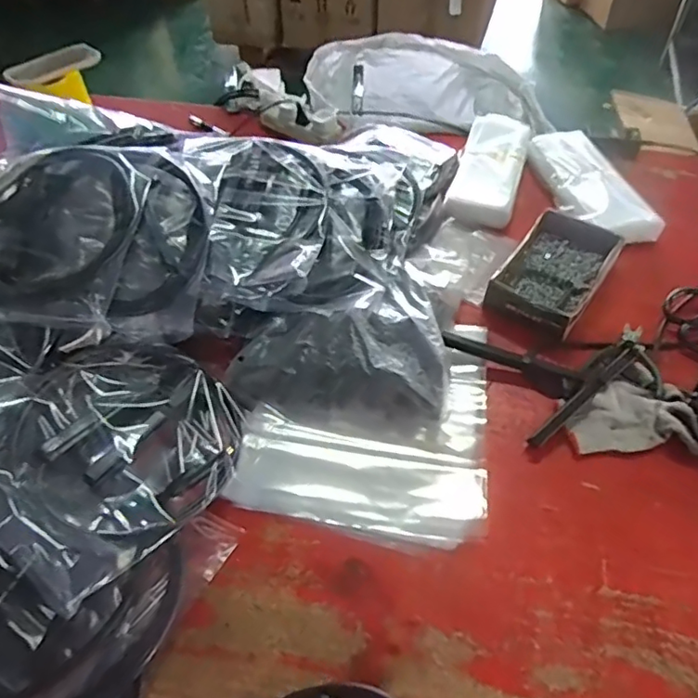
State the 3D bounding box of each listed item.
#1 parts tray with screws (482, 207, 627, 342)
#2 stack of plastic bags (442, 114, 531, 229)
[{"bbox_3d":[0.298,-0.113,0.823,0.130,0.041,0.219,28,56,24],"label":"parts tray with screws"},{"bbox_3d":[0.245,-0.316,0.988,0.108,0.040,0.276,13,51,14],"label":"stack of plastic bags"}]

